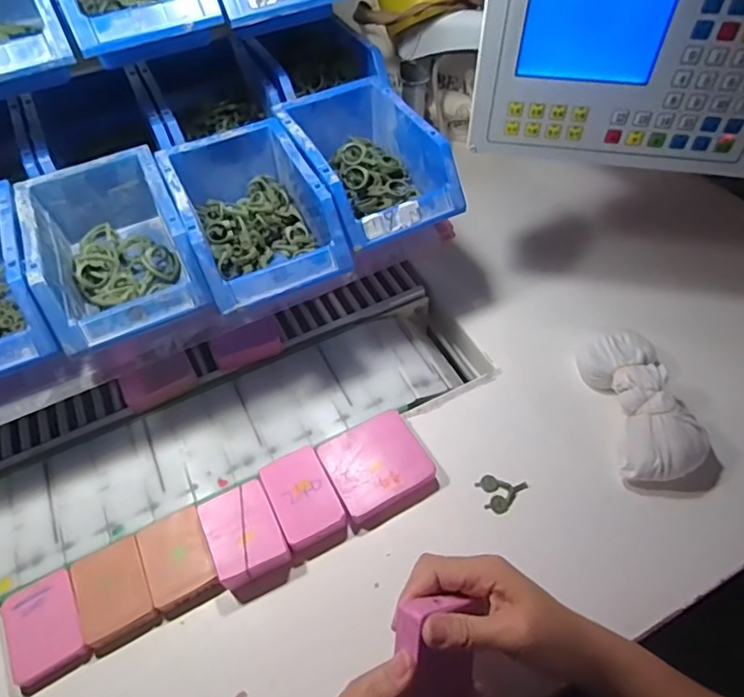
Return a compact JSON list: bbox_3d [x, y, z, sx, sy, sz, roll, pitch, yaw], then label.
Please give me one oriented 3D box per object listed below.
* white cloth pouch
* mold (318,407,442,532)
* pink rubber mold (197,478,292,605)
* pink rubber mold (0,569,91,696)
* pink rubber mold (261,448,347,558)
[{"bbox_3d":[0.252,0.048,0.504,0.075,0.046,0.150,-6,55,-3],"label":"white cloth pouch"},{"bbox_3d":[0.005,0.108,0.493,0.087,0.019,0.088,-24,57,-15],"label":"mold"},{"bbox_3d":[-0.105,0.160,0.452,0.056,0.031,0.082,-23,57,-14],"label":"pink rubber mold"},{"bbox_3d":[-0.258,0.220,0.424,0.057,0.011,0.075,-27,58,-17],"label":"pink rubber mold"},{"bbox_3d":[-0.059,0.134,0.473,0.052,0.021,0.085,-24,57,-15],"label":"pink rubber mold"}]

